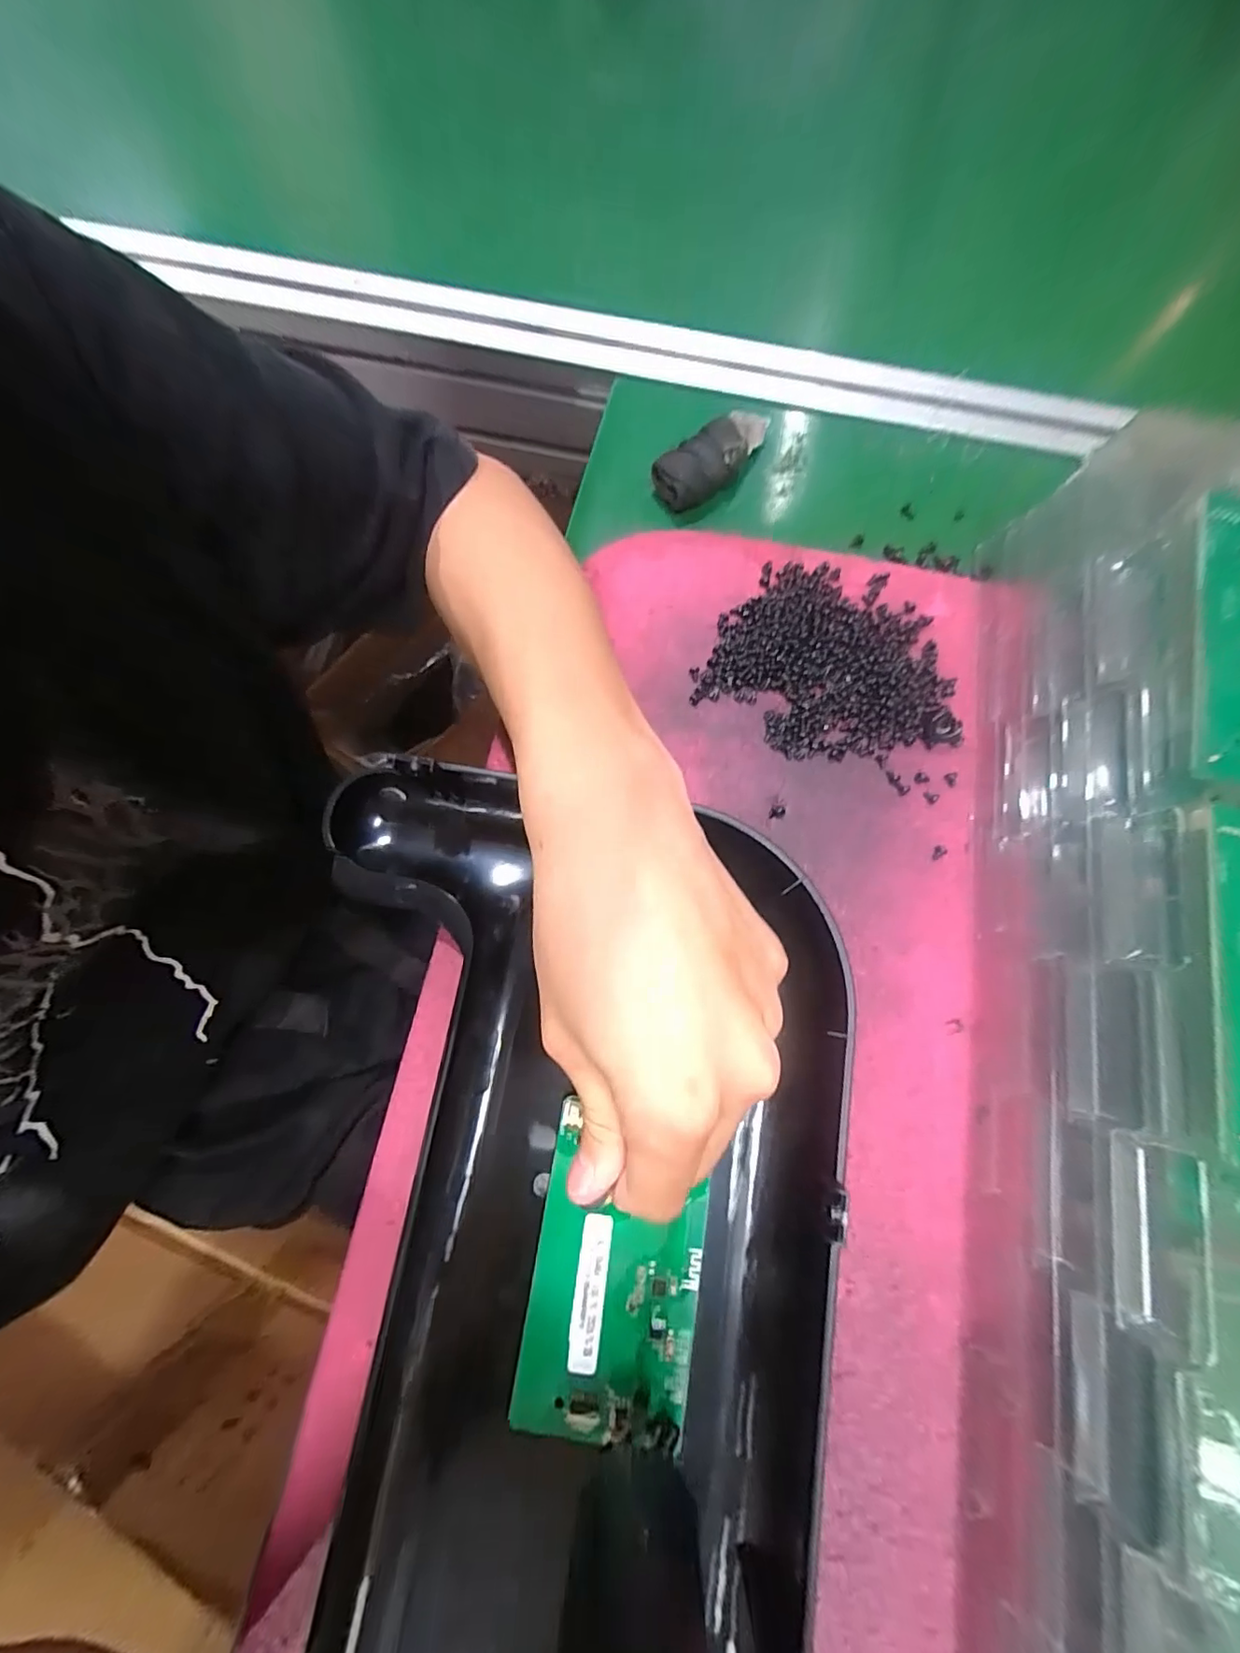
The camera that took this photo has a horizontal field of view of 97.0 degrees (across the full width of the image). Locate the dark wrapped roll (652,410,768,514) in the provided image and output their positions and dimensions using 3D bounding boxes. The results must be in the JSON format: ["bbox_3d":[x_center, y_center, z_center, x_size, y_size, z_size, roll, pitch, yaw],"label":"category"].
[{"bbox_3d":[0.052,-0.198,0.289,0.071,0.020,0.029,-39,80,-9],"label":"dark wrapped roll"}]

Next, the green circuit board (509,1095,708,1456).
[{"bbox_3d":[-0.001,0.163,0.200,0.060,0.008,0.101,10,77,2],"label":"green circuit board"}]

